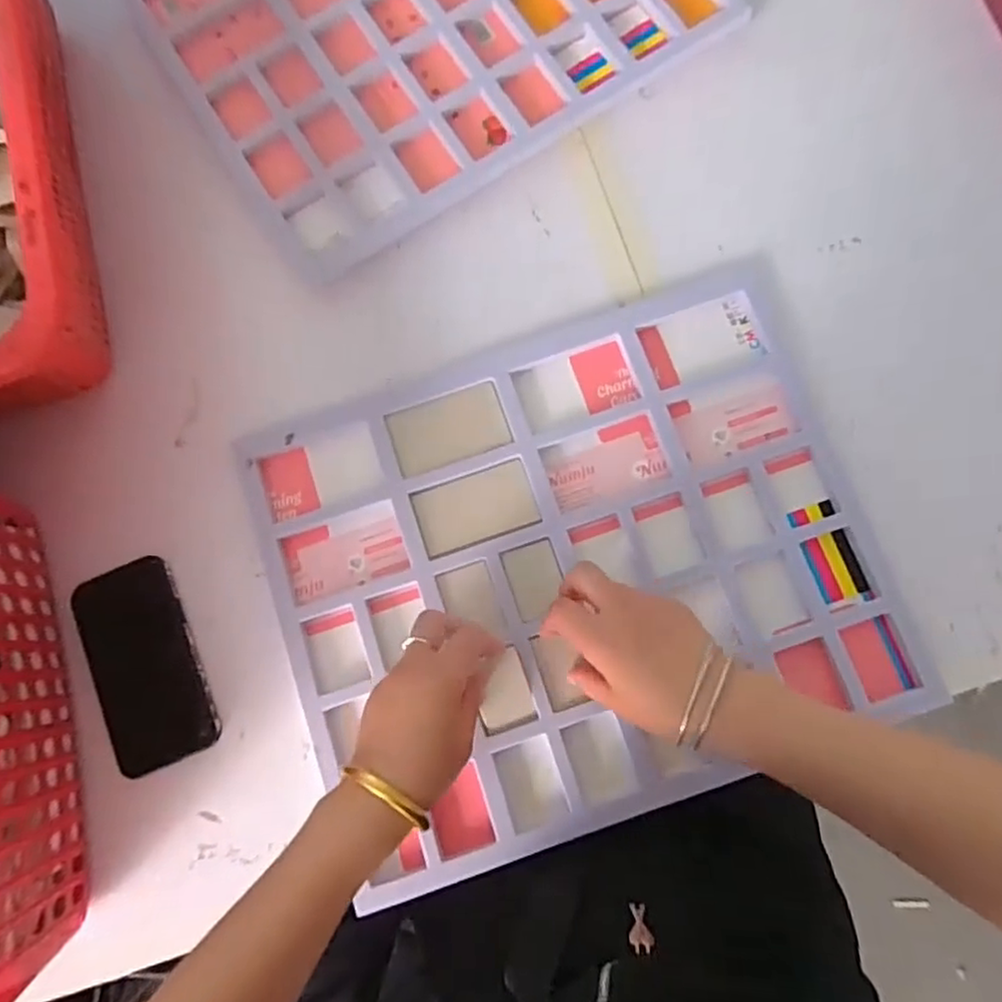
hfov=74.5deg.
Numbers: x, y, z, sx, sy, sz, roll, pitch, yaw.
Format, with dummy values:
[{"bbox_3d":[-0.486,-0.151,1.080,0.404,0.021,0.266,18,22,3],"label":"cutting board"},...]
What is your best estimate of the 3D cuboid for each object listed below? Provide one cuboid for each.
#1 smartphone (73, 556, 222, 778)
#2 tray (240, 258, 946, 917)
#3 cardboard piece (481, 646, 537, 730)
[{"bbox_3d":[-0.258,0.119,0.478,0.071,0.007,0.143,-20,85,-11],"label":"smartphone"},{"bbox_3d":[0.056,0.043,0.485,0.424,0.031,0.347,-20,82,0],"label":"tray"},{"bbox_3d":[0.002,0.133,0.467,0.036,0.004,0.048,-17,82,0],"label":"cardboard piece"}]

